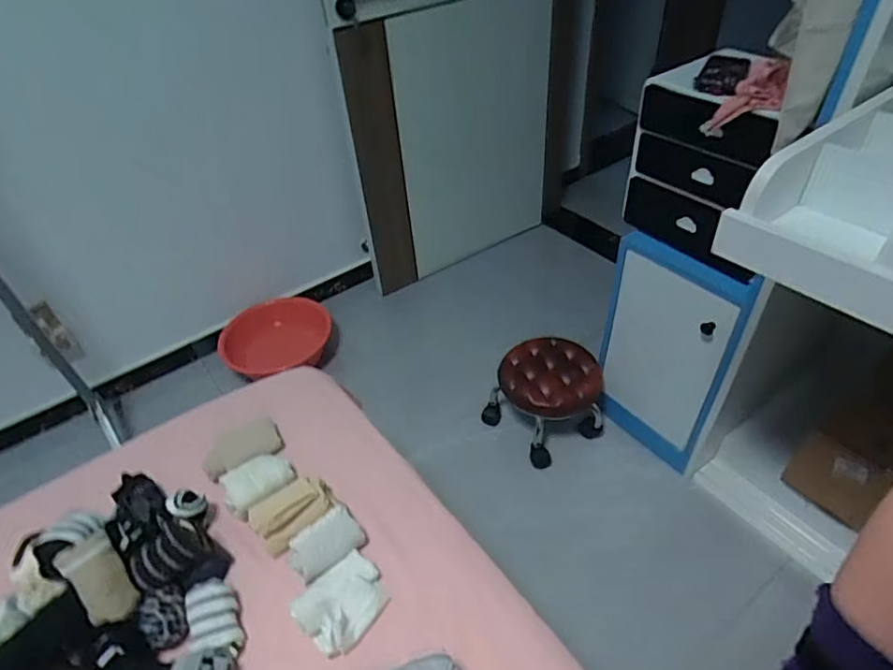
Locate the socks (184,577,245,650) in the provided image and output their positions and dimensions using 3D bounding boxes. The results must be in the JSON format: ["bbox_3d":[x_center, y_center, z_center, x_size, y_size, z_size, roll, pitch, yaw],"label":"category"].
[{"bbox_3d":[-0.289,0.346,0.668,0.058,0.038,0.088,-19,45,-14],"label":"socks"}]

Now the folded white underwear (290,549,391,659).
[{"bbox_3d":[-0.131,0.333,0.679,0.111,0.030,0.095,-33,49,-26],"label":"folded white underwear"}]

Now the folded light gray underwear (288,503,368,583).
[{"bbox_3d":[-0.162,0.281,0.730,0.096,0.029,0.058,-36,50,-28],"label":"folded light gray underwear"}]

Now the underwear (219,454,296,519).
[{"bbox_3d":[-0.281,0.221,0.809,0.104,0.035,0.076,-33,49,-26],"label":"underwear"}]

